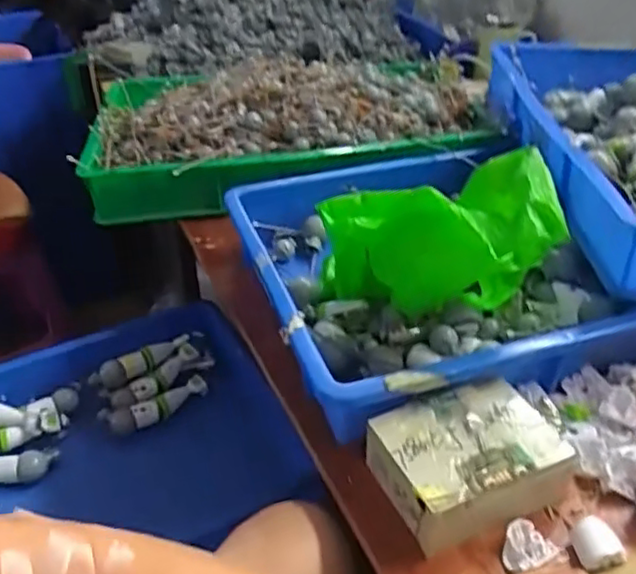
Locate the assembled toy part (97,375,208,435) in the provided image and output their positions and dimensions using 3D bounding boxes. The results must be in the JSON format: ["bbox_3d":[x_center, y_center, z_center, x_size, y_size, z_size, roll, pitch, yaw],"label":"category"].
[{"bbox_3d":[-0.209,0.154,0.858,0.139,0.028,0.037,-19,39,-26],"label":"assembled toy part"}]

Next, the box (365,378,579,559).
[{"bbox_3d":[0.110,0.125,0.492,0.125,0.042,0.095,-13,36,-18],"label":"box"}]

